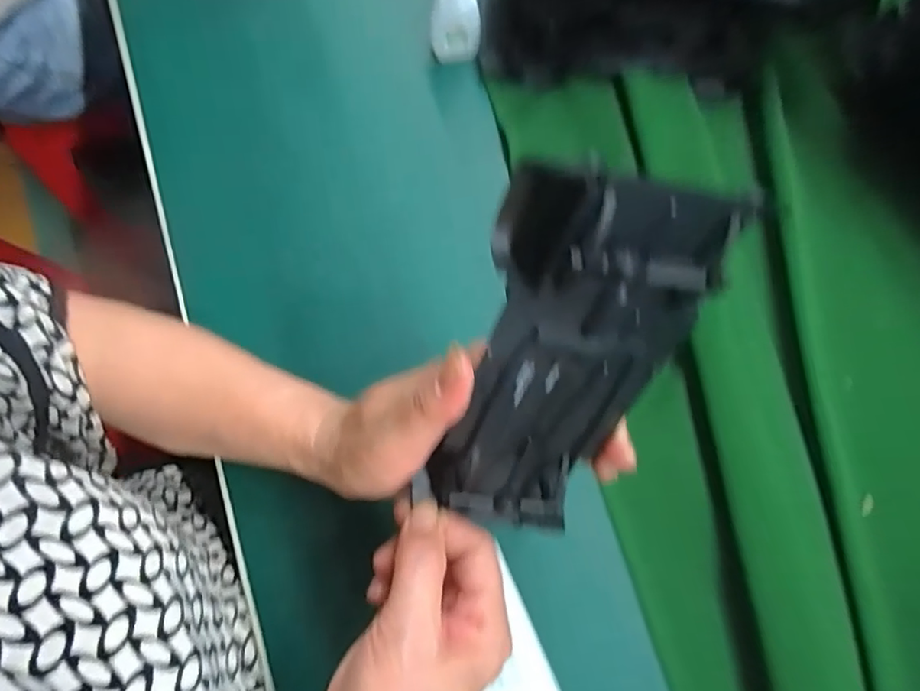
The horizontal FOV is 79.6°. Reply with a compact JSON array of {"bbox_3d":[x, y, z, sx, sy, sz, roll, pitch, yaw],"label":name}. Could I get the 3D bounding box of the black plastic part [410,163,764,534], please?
[{"bbox_3d":[0.033,0.017,0.201,0.067,0.166,0.026,17,43,3],"label":"black plastic part"}]

